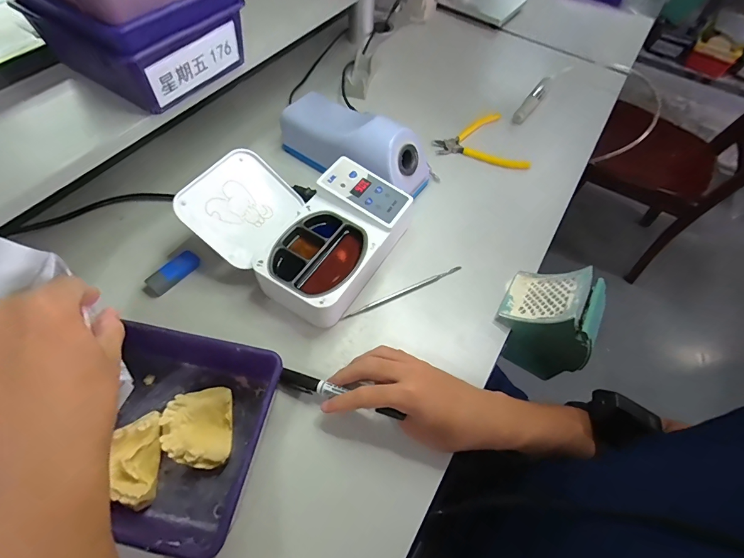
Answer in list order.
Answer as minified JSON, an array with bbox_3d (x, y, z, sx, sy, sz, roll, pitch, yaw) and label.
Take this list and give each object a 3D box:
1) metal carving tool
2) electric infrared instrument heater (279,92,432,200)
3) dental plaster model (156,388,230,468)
[{"bbox_3d":[0.039,0.014,0.443,0.160,0.007,0.007,-22,63,-16],"label":"metal carving tool"},{"bbox_3d":[-0.027,-0.189,0.511,0.217,0.086,0.080,25,60,11],"label":"electric infrared instrument heater"},{"bbox_3d":[-0.160,0.139,0.338,0.057,0.032,0.064,-6,59,-8],"label":"dental plaster model"}]

